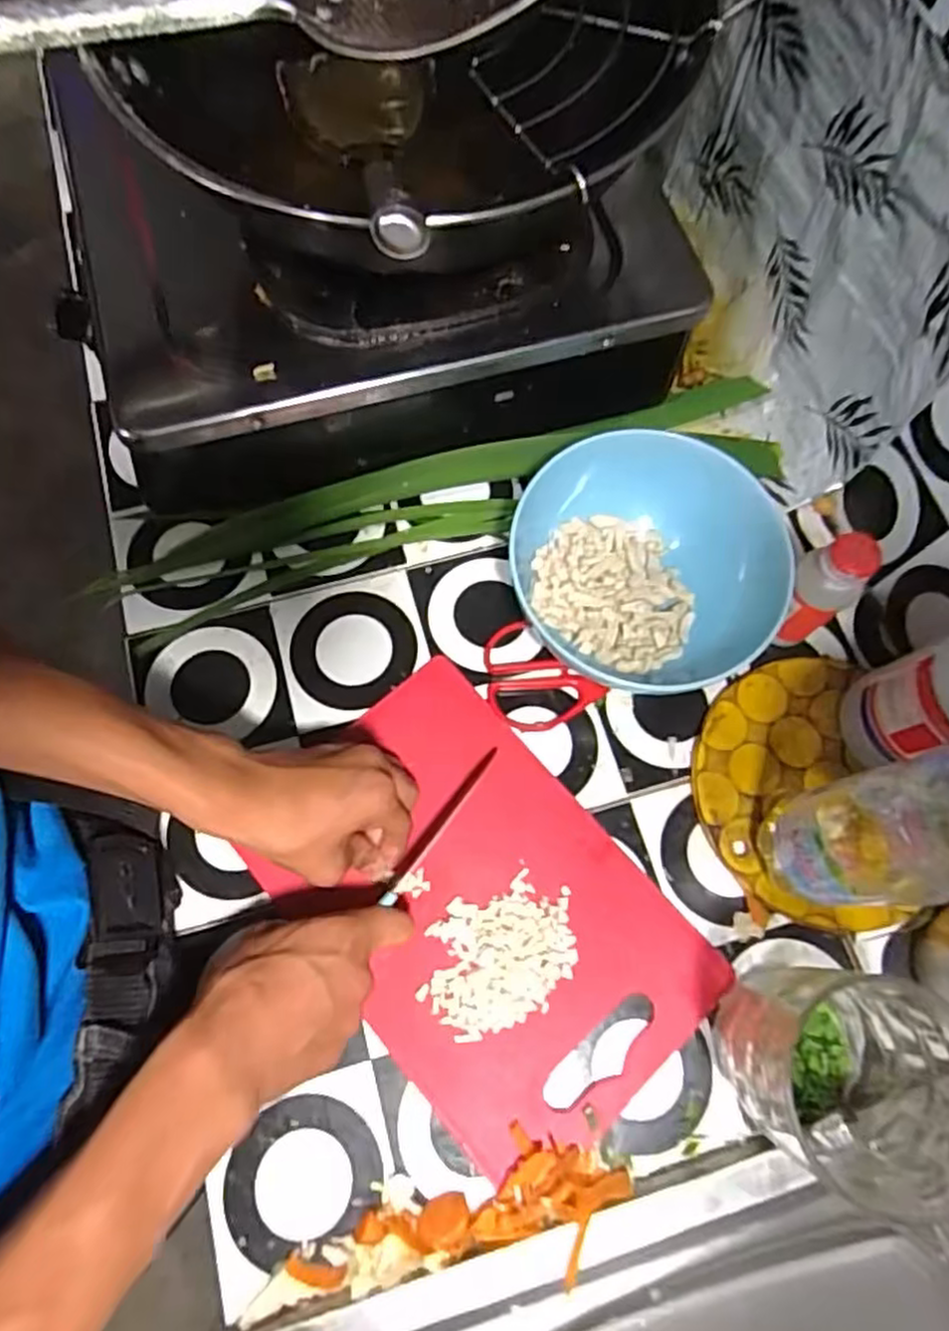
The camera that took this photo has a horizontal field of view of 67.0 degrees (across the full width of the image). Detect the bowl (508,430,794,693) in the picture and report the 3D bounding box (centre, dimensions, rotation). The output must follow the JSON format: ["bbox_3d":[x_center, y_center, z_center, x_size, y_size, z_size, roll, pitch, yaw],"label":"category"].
[{"bbox_3d":[0.110,-0.061,0.471,0.159,0.079,0.166,0,70,-1],"label":"bowl"}]

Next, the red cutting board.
[{"bbox_3d":[0.000,0.146,0.435,0.176,0.014,0.266,-40,76,-14],"label":"red cutting board"}]

